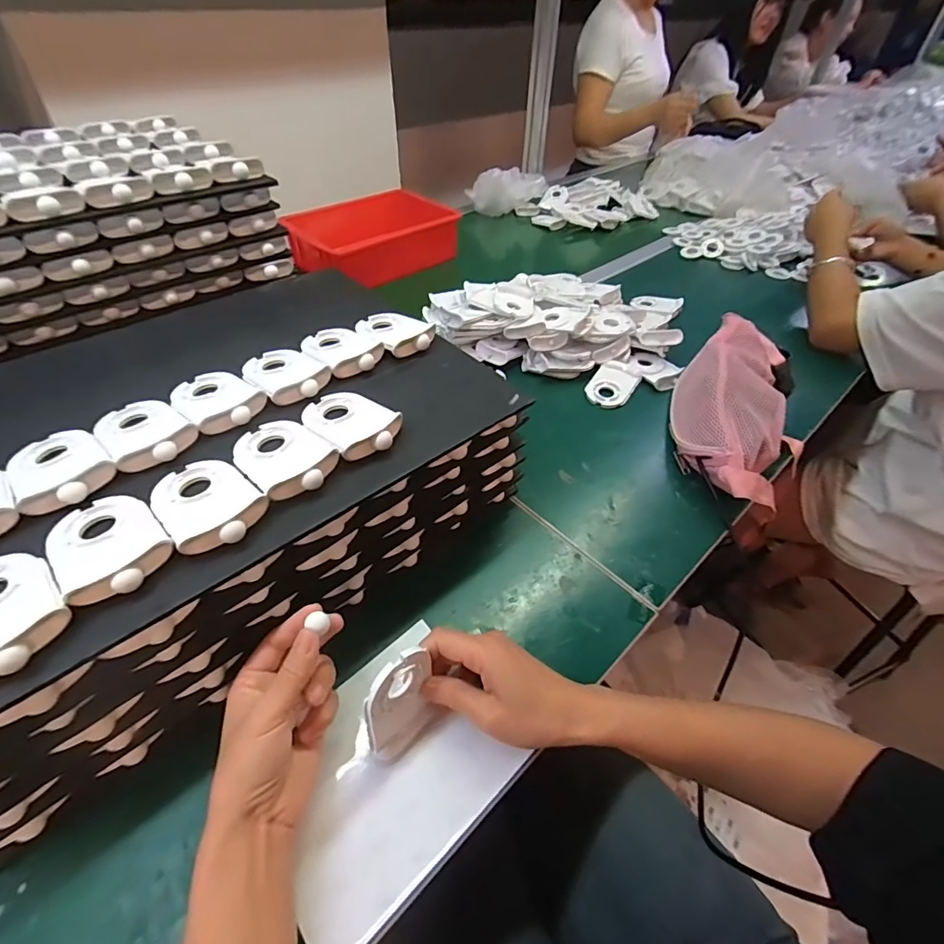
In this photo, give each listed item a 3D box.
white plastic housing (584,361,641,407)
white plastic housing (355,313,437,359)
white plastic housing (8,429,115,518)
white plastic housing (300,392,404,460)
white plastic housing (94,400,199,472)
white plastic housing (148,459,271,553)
[{"bbox_3d":[0.200,-0.127,0.662,0.060,0.024,0.088,27,51,22],"label":"white plastic housing"},{"bbox_3d":[-0.083,-0.145,0.481,0.084,0.019,0.054,33,54,27],"label":"white plastic housing"},{"bbox_3d":[-0.299,-0.006,0.335,0.085,0.012,0.057,35,55,28],"label":"white plastic housing"},{"bbox_3d":[-0.100,-0.040,0.377,0.086,0.012,0.057,28,52,23],"label":"white plastic housing"},{"bbox_3d":[-0.260,-0.034,0.368,0.087,0.014,0.057,35,55,28],"label":"white plastic housing"},{"bbox_3d":[-0.182,0.019,0.319,0.087,0.013,0.058,35,55,28],"label":"white plastic housing"}]

